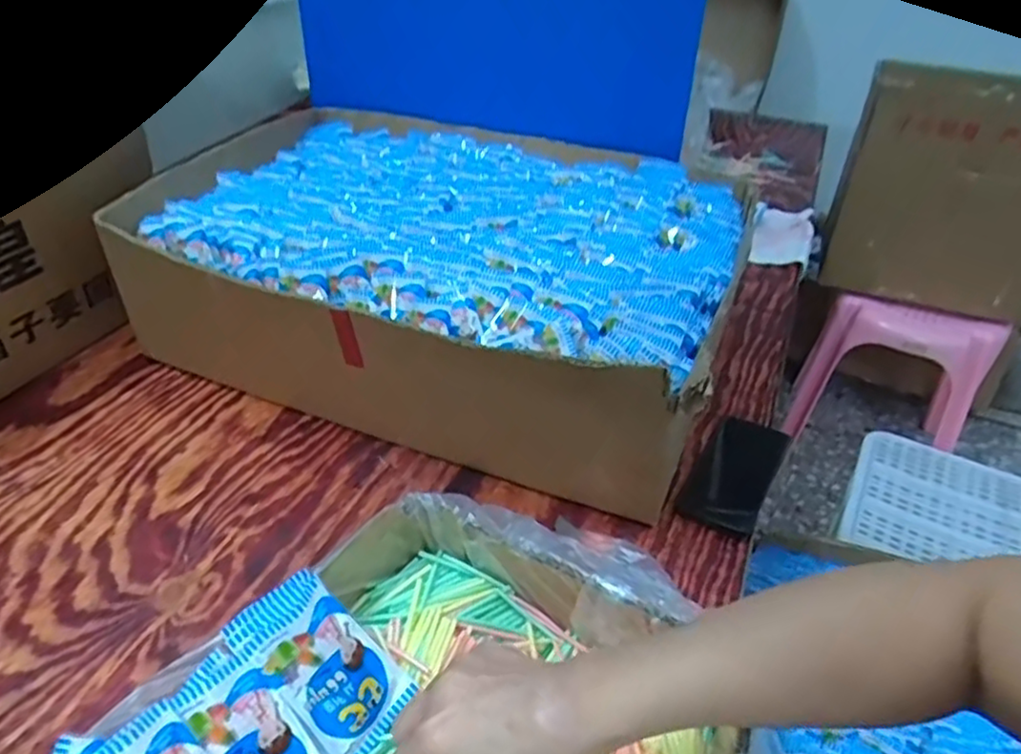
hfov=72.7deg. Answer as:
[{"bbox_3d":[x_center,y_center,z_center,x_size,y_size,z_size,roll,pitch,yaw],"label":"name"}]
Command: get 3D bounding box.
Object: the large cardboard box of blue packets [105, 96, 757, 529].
[{"bbox_3d":[-0.083,-0.153,0.930,0.714,0.198,0.549,17,41,19],"label":"large cardboard box of blue packets"}]

